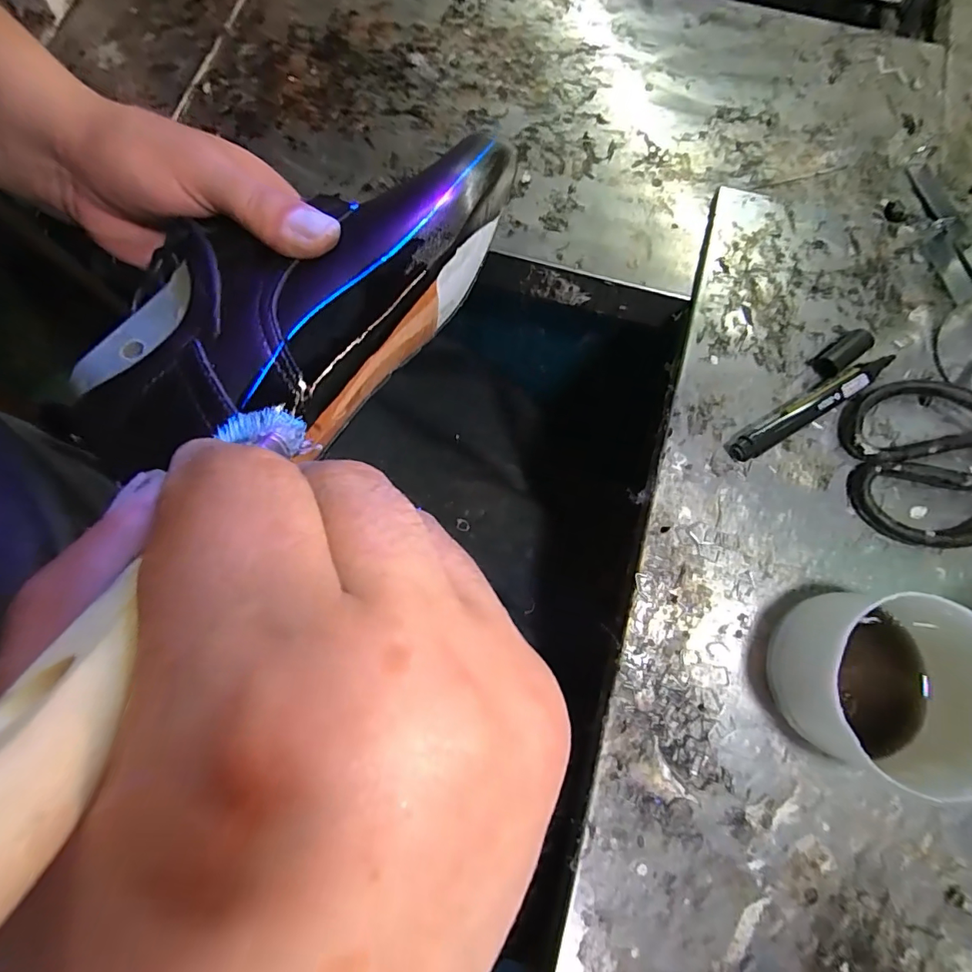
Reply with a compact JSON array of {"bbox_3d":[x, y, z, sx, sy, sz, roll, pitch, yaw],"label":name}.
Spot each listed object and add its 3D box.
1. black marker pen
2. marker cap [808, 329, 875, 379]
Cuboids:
[{"bbox_3d":[0.213,-0.052,0.312,0.122,0.019,0.017,-30,79,-6],"label":"black marker pen"},{"bbox_3d":[0.237,-0.088,0.318,0.038,0.014,0.017,-34,80,-7],"label":"marker cap"}]

